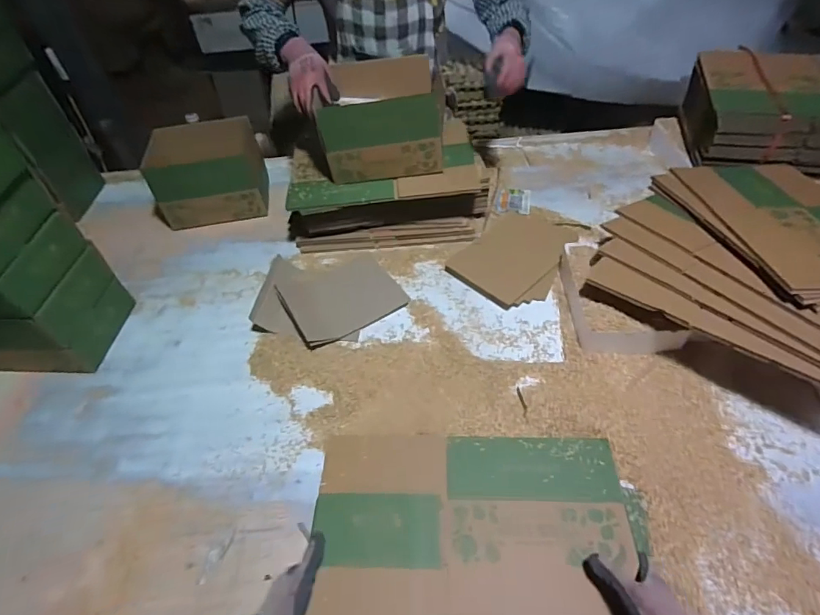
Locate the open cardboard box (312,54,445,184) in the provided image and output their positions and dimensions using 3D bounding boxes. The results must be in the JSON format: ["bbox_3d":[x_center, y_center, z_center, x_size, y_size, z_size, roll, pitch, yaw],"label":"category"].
[{"bbox_3d":[-0.058,-0.414,1.019,0.255,0.161,0.196,-4,51,2],"label":"open cardboard box"}]

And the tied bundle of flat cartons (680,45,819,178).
[{"bbox_3d":[0.910,-0.456,1.095,0.450,0.170,0.288,2,51,7],"label":"tied bundle of flat cartons"}]

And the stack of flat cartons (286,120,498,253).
[{"bbox_3d":[-0.062,-0.295,1.128,0.464,0.147,0.281,-6,51,0],"label":"stack of flat cartons"}]

